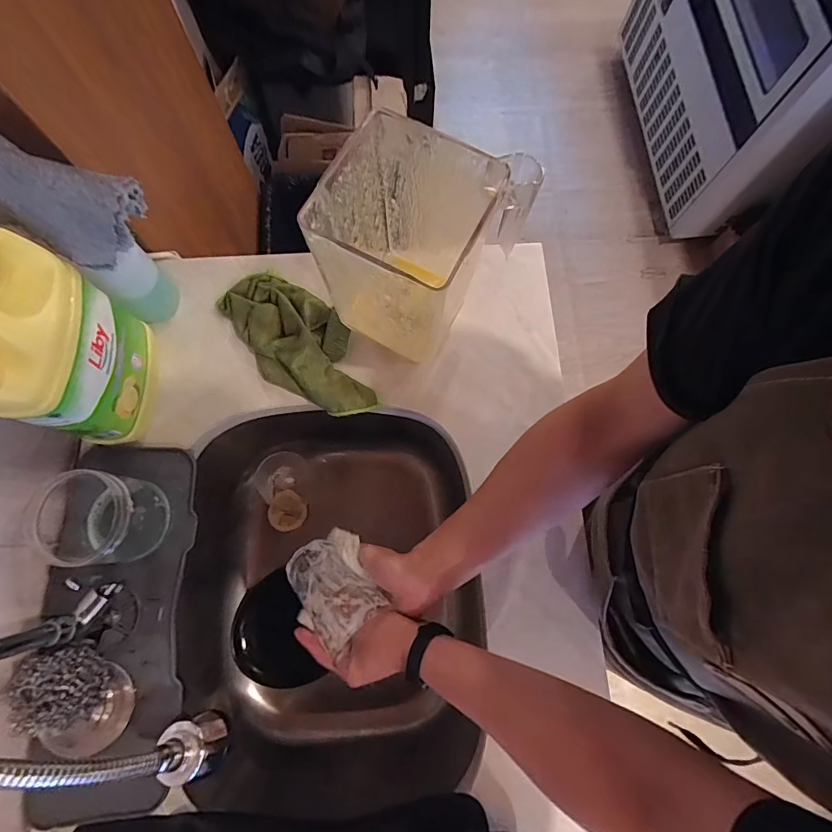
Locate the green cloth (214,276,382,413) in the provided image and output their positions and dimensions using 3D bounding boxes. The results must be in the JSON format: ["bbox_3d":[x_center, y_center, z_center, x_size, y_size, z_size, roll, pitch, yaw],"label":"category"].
[{"bbox_3d":[-0.146,-0.092,0.552,0.111,0.042,0.227,-35,79,-9],"label":"green cloth"}]

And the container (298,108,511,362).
[{"bbox_3d":[-0.013,-0.159,0.470,0.127,0.217,0.137,27,77,6],"label":"container"}]

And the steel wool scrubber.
[{"bbox_3d":[-0.334,0.254,0.417,0.051,0.058,0.070,-23,77,-7],"label":"steel wool scrubber"}]

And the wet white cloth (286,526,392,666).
[{"bbox_3d":[-0.090,0.187,0.501,0.123,0.029,0.104,17,55,33],"label":"wet white cloth"}]

